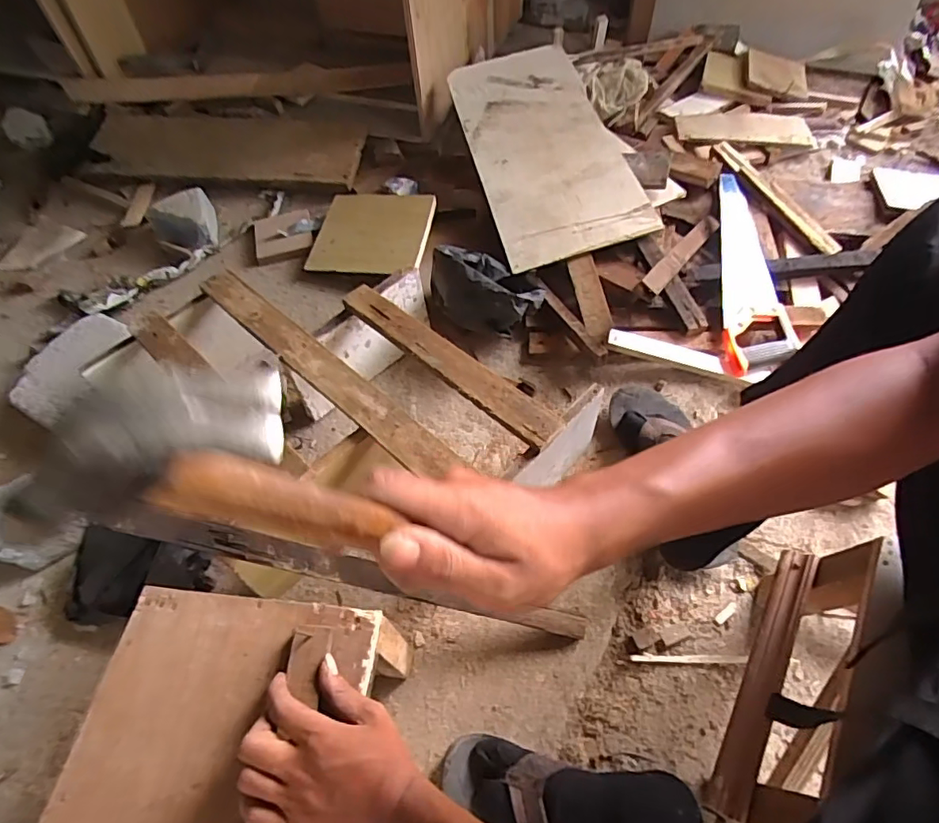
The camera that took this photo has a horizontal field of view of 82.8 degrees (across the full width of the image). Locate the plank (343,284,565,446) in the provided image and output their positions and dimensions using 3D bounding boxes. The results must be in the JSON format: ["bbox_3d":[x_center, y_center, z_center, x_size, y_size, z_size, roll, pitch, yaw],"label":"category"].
[{"bbox_3d":[-0.033,-0.074,0.692,0.354,0.021,0.050,37,66,25],"label":"plank"}]

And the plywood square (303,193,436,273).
[{"bbox_3d":[-0.186,-0.352,1.034,0.221,0.019,0.195,6,68,13],"label":"plywood square"}]

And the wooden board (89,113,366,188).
[{"bbox_3d":[-0.568,-0.620,1.230,0.667,0.028,0.212,8,63,9],"label":"wooden board"}]

